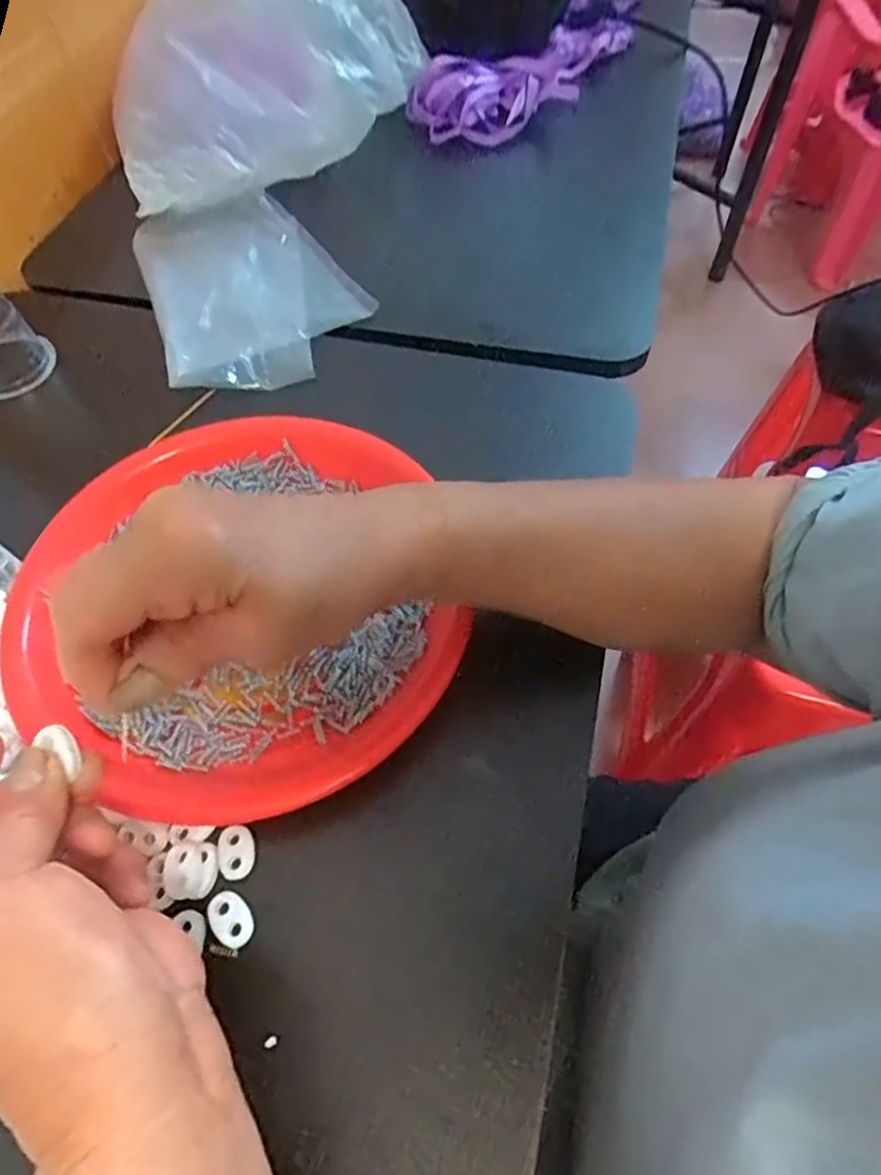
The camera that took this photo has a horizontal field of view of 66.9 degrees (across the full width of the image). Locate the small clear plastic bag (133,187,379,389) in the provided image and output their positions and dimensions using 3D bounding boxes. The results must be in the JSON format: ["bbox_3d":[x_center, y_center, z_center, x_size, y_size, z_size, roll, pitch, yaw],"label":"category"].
[{"bbox_3d":[-0.137,-0.221,0.482,0.141,0.029,0.188,-20,59,-10],"label":"small clear plastic bag"}]

